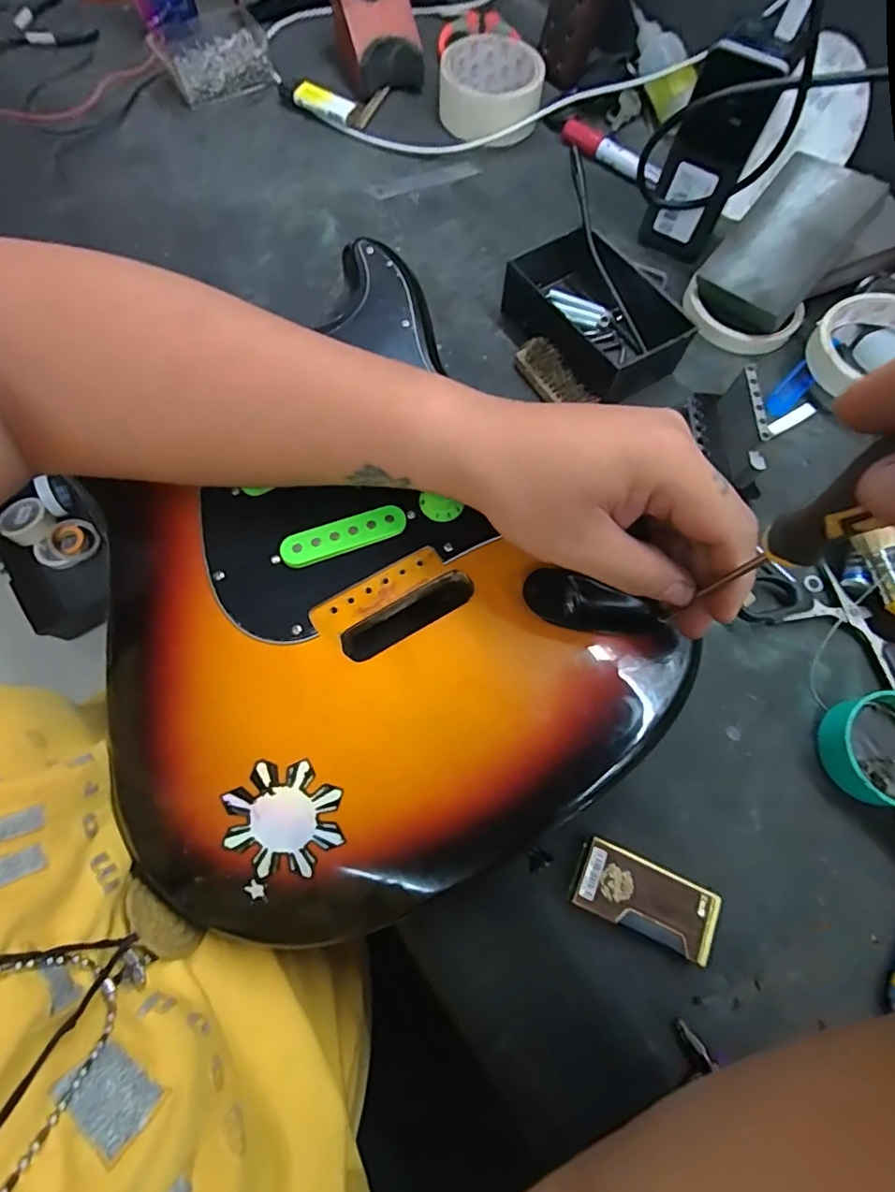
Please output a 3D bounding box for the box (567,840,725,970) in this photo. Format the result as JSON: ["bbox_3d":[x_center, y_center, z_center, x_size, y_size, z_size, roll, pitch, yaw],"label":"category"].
[{"bbox_3d":[0.100,0.154,0.278,0.068,0.013,0.033,24,71,7],"label":"box"}]

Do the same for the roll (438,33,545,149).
[{"bbox_3d":[0.039,-0.455,0.490,0.090,0.035,0.104,6,70,1],"label":"roll"}]

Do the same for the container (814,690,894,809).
[{"bbox_3d":[0.244,0.087,0.303,0.058,0.030,0.058,0,70,-1],"label":"container"}]

